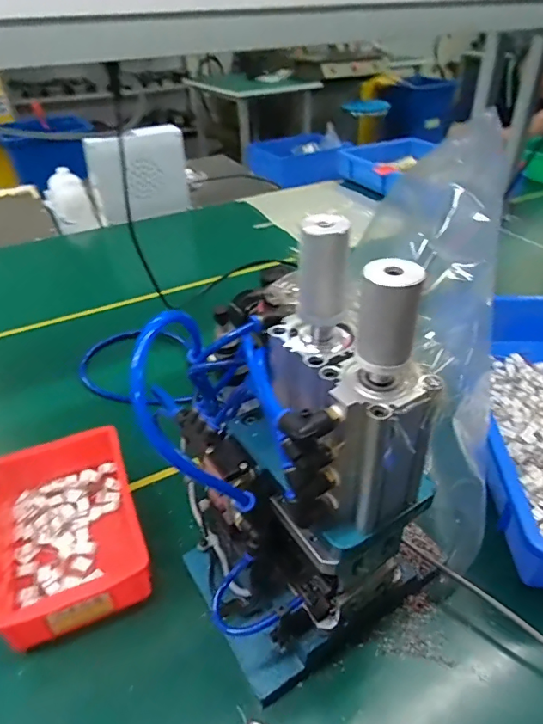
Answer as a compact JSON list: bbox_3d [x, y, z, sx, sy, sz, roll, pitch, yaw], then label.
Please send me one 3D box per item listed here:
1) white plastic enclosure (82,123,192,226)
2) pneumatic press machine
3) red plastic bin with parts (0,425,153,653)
[{"bbox_3d":[-0.320,-0.452,1.169,0.223,0.204,0.074,-11,39,-13],"label":"white plastic enclosure"},{"bbox_3d":[0.007,0.066,0.364,0.206,0.331,0.173,29,47,33],"label":"pneumatic press machine"},{"bbox_3d":[-0.207,0.161,0.487,0.138,0.065,0.200,-16,40,-18],"label":"red plastic bin with parts"}]

